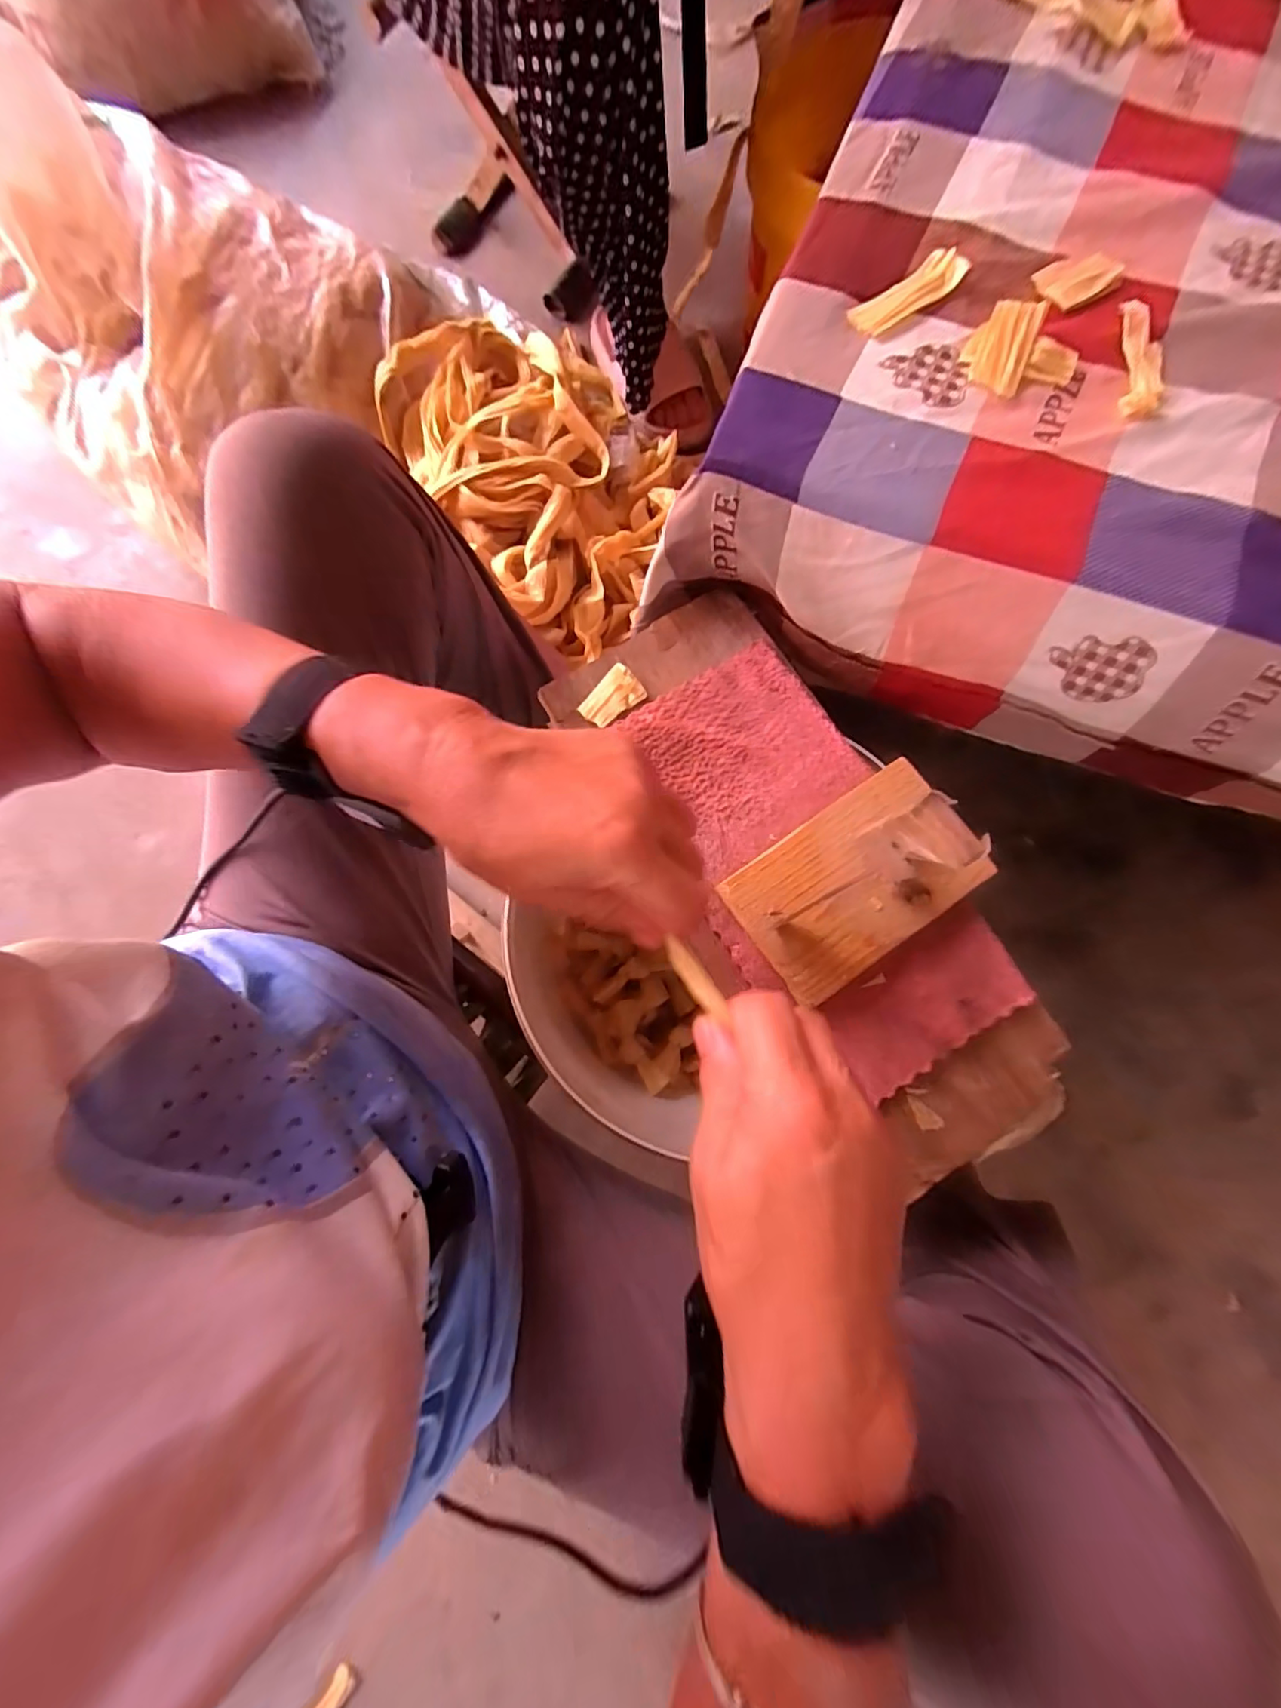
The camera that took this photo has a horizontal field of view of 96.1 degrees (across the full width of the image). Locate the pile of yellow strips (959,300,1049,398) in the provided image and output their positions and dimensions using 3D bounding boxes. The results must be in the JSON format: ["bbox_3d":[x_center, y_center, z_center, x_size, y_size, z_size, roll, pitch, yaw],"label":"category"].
[{"bbox_3d":[0.205,-0.290,0.327,0.034,0.014,0.051,20,79,5],"label":"pile of yellow strips"}]

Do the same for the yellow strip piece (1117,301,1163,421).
[{"bbox_3d":[0.285,-0.282,0.330,0.022,0.004,0.083,10,79,3],"label":"yellow strip piece"}]

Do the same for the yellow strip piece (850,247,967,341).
[{"bbox_3d":[0.158,-0.332,0.340,0.071,0.008,0.025,-34,80,-6],"label":"yellow strip piece"}]

